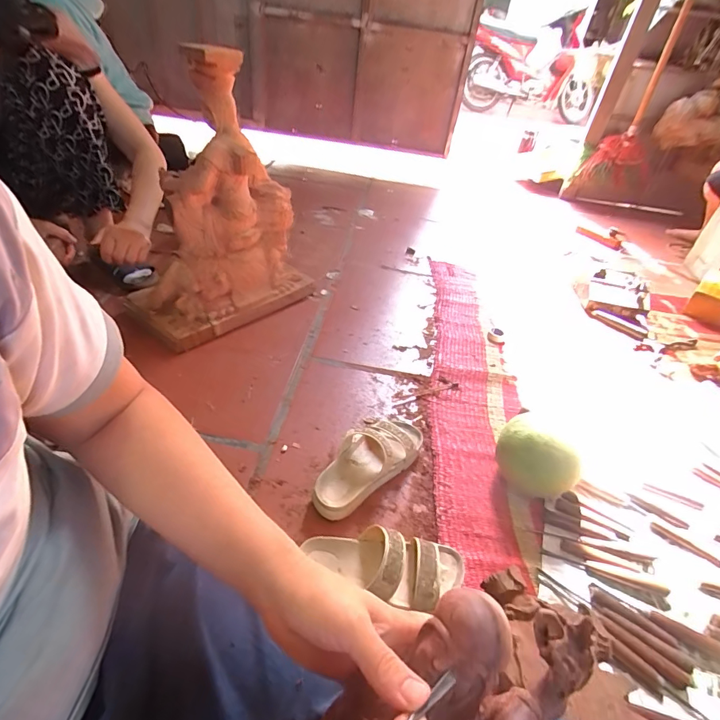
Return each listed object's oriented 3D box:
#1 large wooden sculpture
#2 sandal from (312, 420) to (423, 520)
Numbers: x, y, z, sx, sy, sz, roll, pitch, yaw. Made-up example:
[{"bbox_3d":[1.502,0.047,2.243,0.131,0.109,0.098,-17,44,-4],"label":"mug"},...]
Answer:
[{"bbox_3d":[-0.294,-0.324,0.887,0.180,0.520,0.420,36,46,29],"label":"large wooden sculpture"},{"bbox_3d":[0.014,0.160,0.683,0.099,0.079,0.241,36,46,29],"label":"sandal"}]

